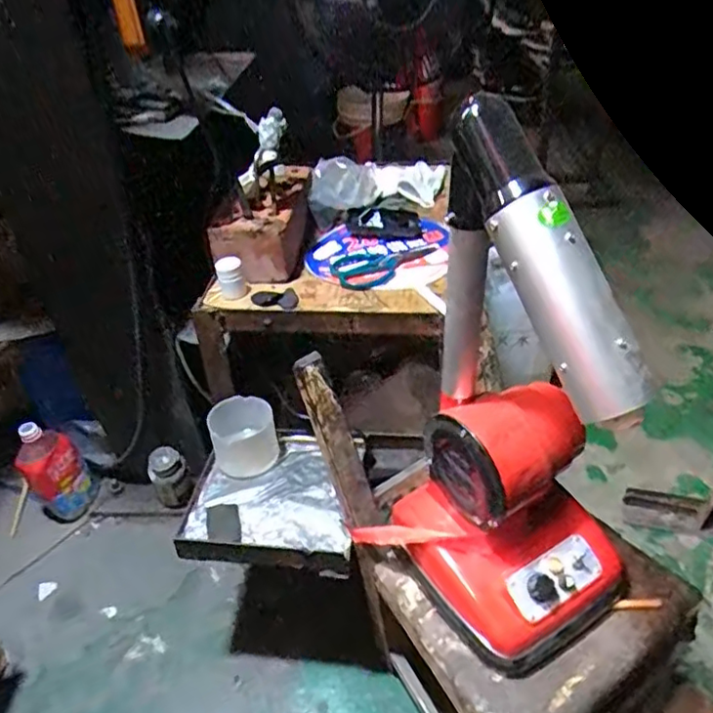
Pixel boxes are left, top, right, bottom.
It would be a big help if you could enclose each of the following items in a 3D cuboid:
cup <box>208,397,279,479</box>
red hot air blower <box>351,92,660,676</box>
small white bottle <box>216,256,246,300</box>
[{"bbox_3d":[-0.161,0.115,0.864,0.089,0.075,0.087,-14,41,-12],"label":"cup"},{"bbox_3d":[0.137,0.052,0.541,0.173,0.472,0.238,-31,47,-29],"label":"red hot air blower"},{"bbox_3d":[-0.170,-0.106,0.820,0.034,0.051,0.032,-13,40,-11],"label":"small white bottle"}]

